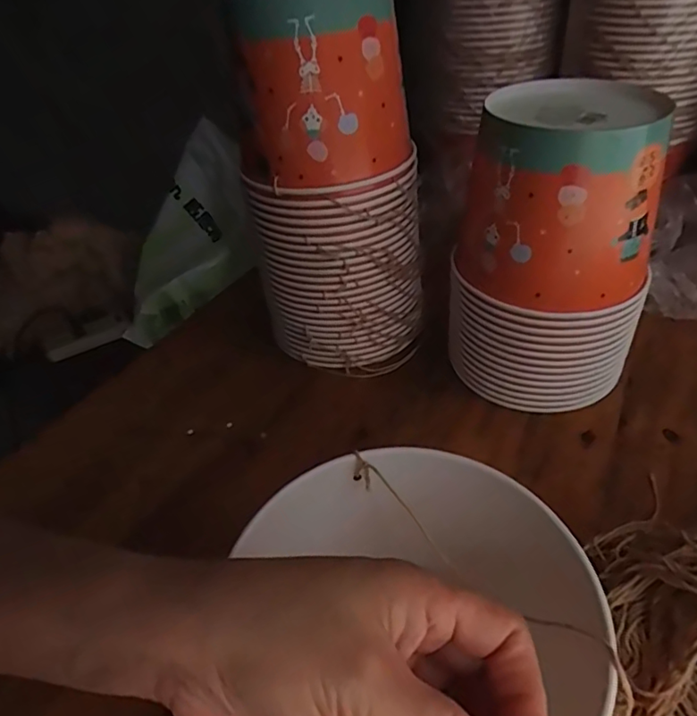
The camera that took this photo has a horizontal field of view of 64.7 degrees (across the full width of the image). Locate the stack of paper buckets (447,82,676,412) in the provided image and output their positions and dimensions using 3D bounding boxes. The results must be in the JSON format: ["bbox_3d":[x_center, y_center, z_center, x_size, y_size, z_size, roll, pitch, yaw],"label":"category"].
[{"bbox_3d":[0.167,-0.083,0.449,0.137,0.235,0.124,30,51,35],"label":"stack of paper buckets"}]

